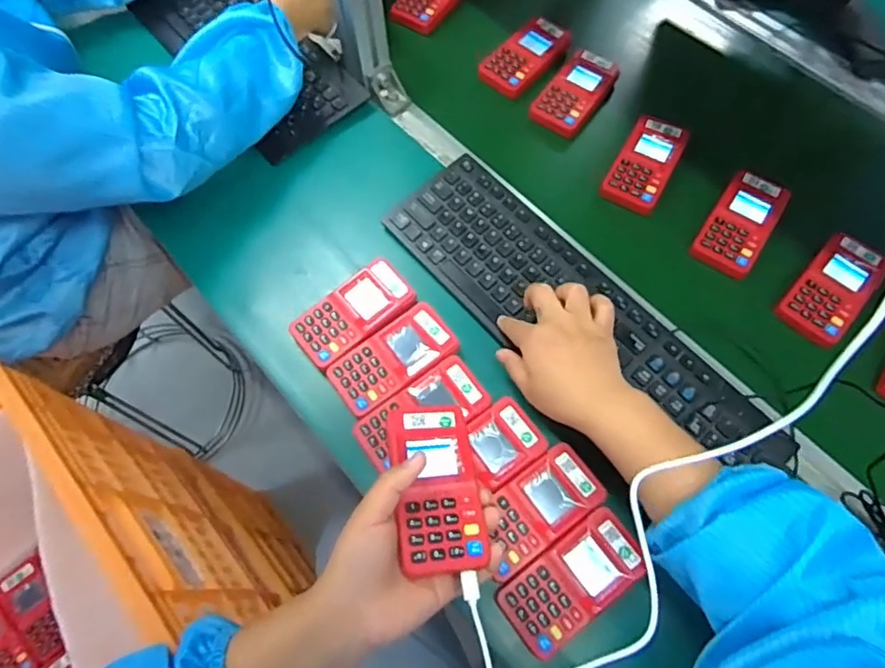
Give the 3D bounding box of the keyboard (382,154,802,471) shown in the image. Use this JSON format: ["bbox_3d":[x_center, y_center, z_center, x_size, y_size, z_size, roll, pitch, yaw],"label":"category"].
[{"bbox_3d":[0.137,-0.027,0.547,0.429,0.020,0.129,37,71,17],"label":"keyboard"}]

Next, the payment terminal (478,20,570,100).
[{"bbox_3d":[0.108,-0.354,0.717,0.065,0.024,0.126,41,73,17],"label":"payment terminal"}]

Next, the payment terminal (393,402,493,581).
[{"bbox_3d":[-0.003,0.106,0.403,0.055,0.016,0.121,-7,56,-2],"label":"payment terminal"}]

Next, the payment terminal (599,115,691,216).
[{"bbox_3d":[0.235,-0.198,0.646,0.062,0.021,0.120,27,69,13],"label":"payment terminal"}]

